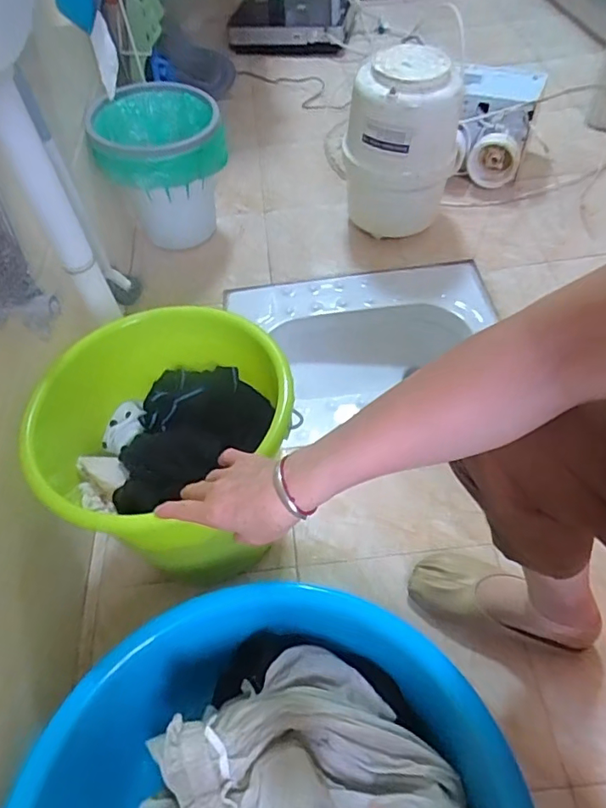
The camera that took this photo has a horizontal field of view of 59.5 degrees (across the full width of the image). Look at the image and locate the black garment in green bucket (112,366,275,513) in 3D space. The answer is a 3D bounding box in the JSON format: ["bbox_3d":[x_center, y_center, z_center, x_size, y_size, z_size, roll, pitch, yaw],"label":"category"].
[{"bbox_3d":[-0.153,0.050,0.711,0.171,0.073,0.229,11,58,11],"label":"black garment in green bucket"}]

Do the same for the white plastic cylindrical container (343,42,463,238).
[{"bbox_3d":[0.205,-0.537,1.107,0.215,0.311,0.172,8,58,9],"label":"white plastic cylindrical container"}]

